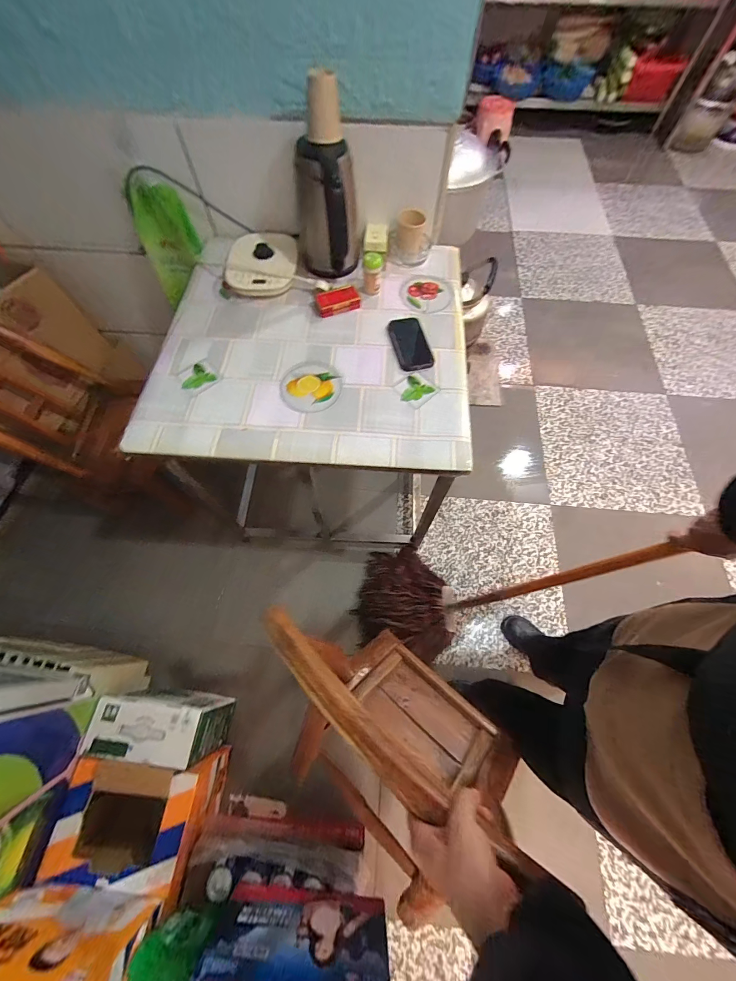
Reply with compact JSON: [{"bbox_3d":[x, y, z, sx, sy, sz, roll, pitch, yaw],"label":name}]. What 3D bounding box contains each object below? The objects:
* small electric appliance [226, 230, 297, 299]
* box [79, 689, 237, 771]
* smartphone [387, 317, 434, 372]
[{"bbox_3d":[-0.263,-0.573,0.879,0.173,0.043,0.207,5,66,2],"label":"small electric appliance"},{"bbox_3d":[-0.538,0.627,0.942,0.268,0.236,0.126,9,66,4],"label":"box"},{"bbox_3d":[0.097,-0.338,0.791,0.079,0.007,0.158,-11,66,-5],"label":"smartphone"}]

